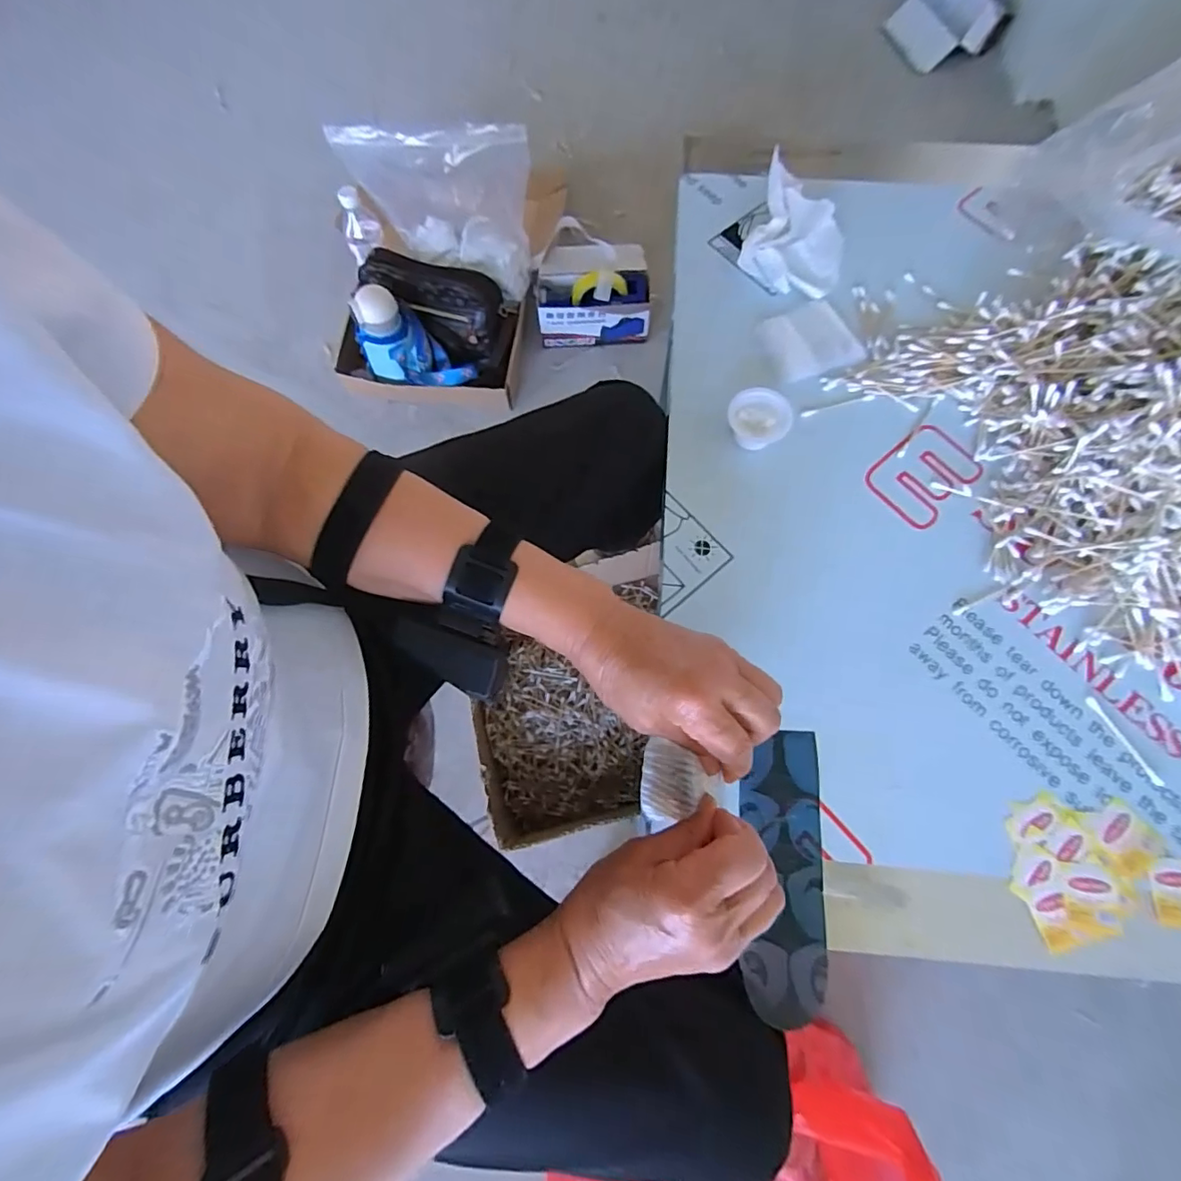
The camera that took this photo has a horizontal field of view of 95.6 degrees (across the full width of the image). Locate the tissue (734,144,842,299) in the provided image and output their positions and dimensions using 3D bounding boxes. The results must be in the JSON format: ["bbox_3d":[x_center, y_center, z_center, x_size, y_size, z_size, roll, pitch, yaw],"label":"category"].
[{"bbox_3d":[0.207,-0.353,0.534,0.097,0.043,0.128,19,75,6],"label":"tissue"}]

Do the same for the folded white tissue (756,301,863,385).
[{"bbox_3d":[0.206,-0.237,0.505,0.085,0.009,0.071,-22,74,-6],"label":"folded white tissue"}]

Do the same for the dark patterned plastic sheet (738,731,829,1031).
[{"bbox_3d":[0.140,0.203,0.391,0.057,0.005,0.190,4,74,2],"label":"dark patterned plastic sheet"}]

